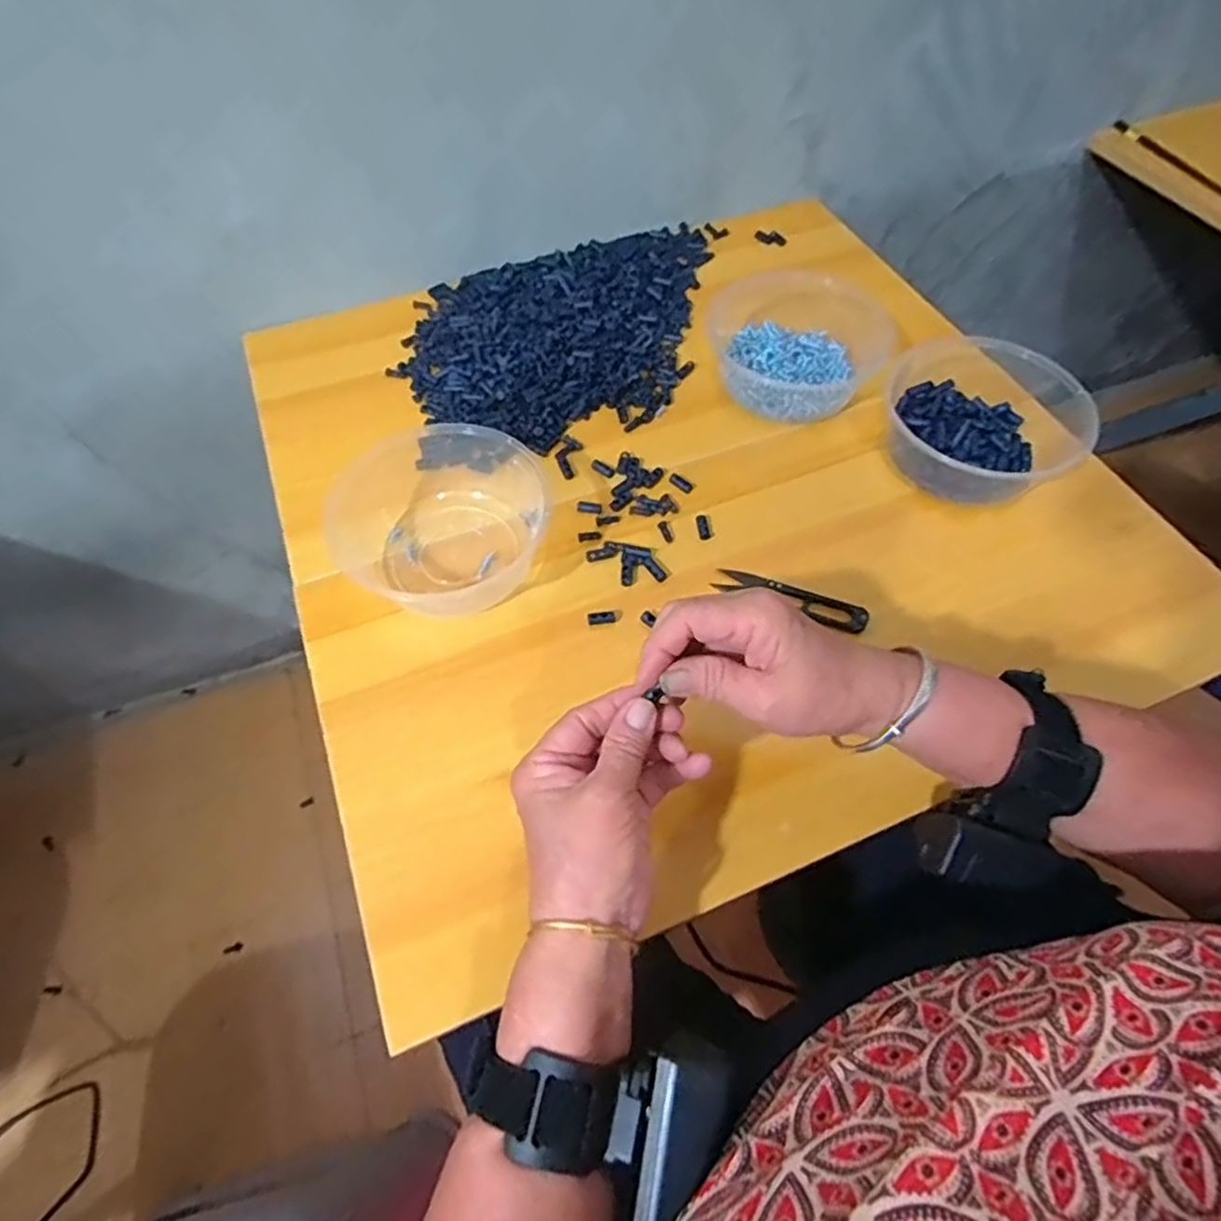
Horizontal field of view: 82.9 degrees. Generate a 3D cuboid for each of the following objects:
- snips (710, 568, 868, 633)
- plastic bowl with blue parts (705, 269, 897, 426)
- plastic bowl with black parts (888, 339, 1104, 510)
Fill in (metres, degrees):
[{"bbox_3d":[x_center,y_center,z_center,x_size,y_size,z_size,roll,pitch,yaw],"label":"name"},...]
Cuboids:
[{"bbox_3d":[0.120,-0.010,0.461,0.100,0.011,0.021,19,59,11],"label":"snips"},{"bbox_3d":[0.147,-0.216,0.566,0.150,0.045,0.134,23,62,14],"label":"plastic bowl with blue parts"},{"bbox_3d":[0.275,-0.148,0.524,0.175,0.059,0.142,-28,62,-17],"label":"plastic bowl with black parts"}]

